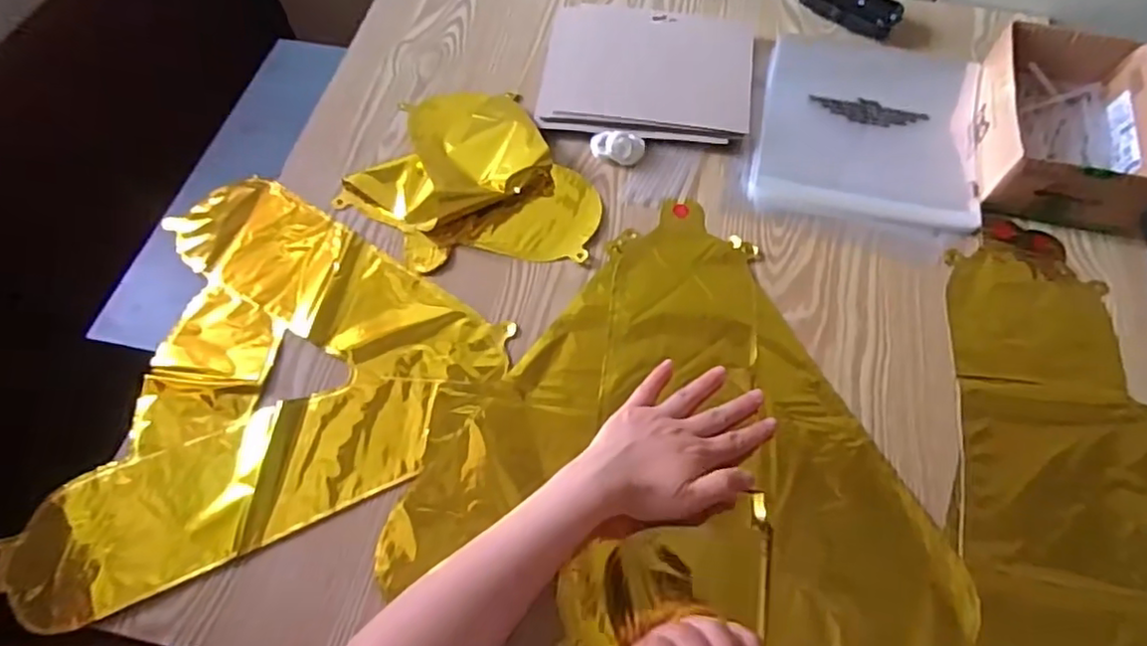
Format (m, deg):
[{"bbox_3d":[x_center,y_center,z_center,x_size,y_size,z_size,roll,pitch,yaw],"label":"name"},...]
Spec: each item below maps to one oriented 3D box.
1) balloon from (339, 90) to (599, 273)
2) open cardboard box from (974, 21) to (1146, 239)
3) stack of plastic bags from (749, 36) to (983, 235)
[{"bbox_3d":[-0.092,-0.126,0.581,0.184,0.036,0.211,-33,65,-16],"label":"balloon"},{"bbox_3d":[0.446,-0.188,0.588,0.134,0.069,0.212,14,62,8],"label":"open cardboard box"},{"bbox_3d":[0.292,-0.195,0.627,0.207,0.019,0.229,14,62,8],"label":"stack of plastic bags"}]

